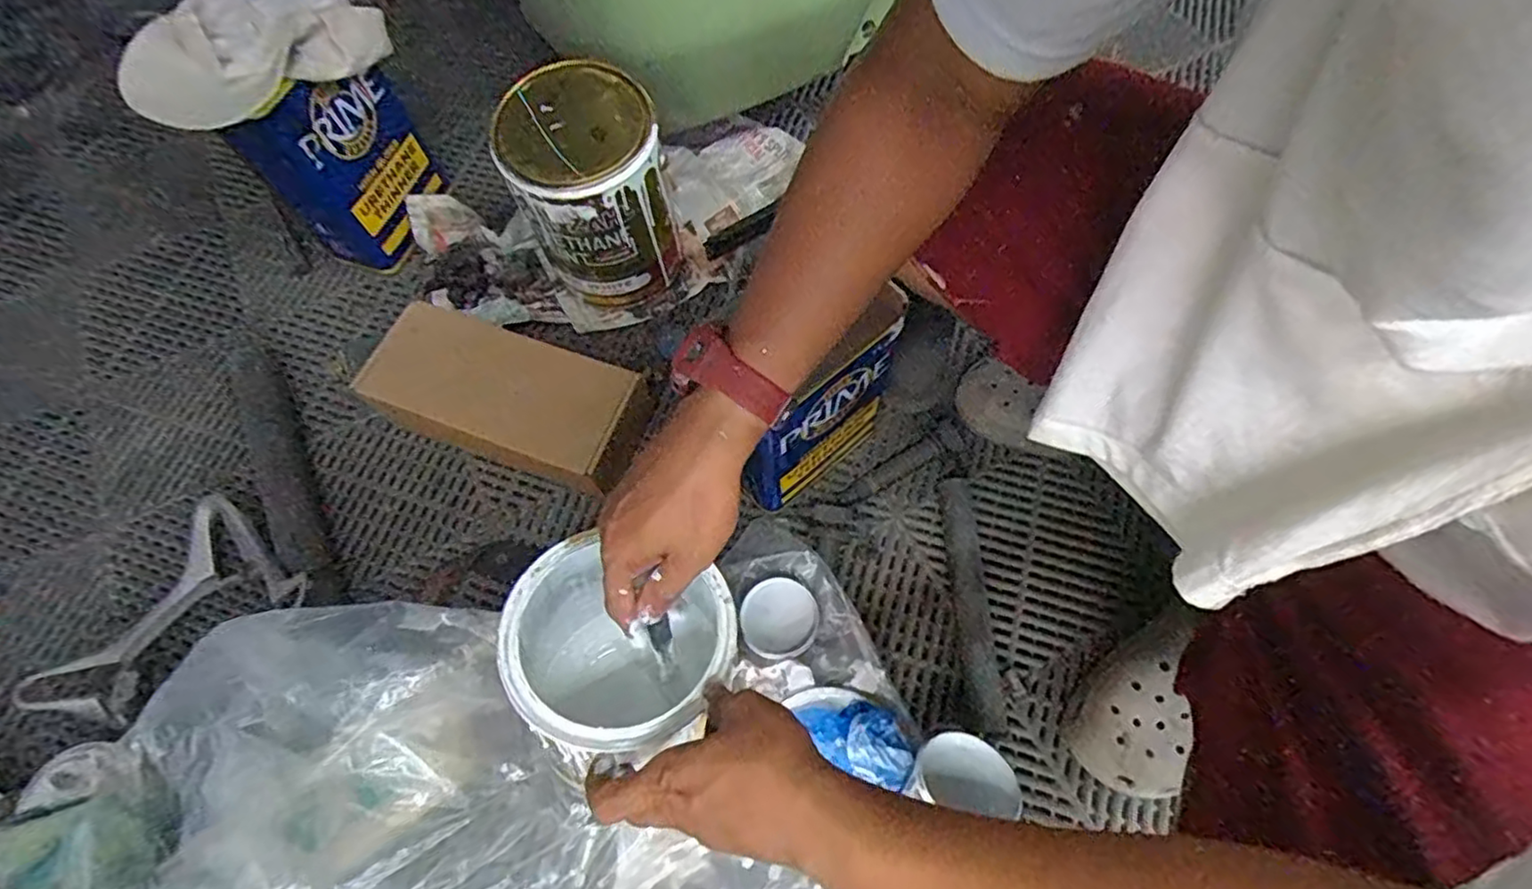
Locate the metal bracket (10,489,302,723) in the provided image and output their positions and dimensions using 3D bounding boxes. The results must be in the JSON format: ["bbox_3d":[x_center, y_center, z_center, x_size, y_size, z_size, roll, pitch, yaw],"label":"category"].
[{"bbox_3d":[-0.615,0.179,0.684,0.134,0.050,0.237,42,75,16],"label":"metal bracket"}]

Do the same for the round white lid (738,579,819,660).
[{"bbox_3d":[0.013,0.172,0.662,0.077,0.012,0.075,-38,72,-13],"label":"round white lid"}]

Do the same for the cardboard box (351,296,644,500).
[{"bbox_3d":[-0.283,-0.059,0.745,0.289,0.100,0.137,19,70,9],"label":"cardboard box"}]

